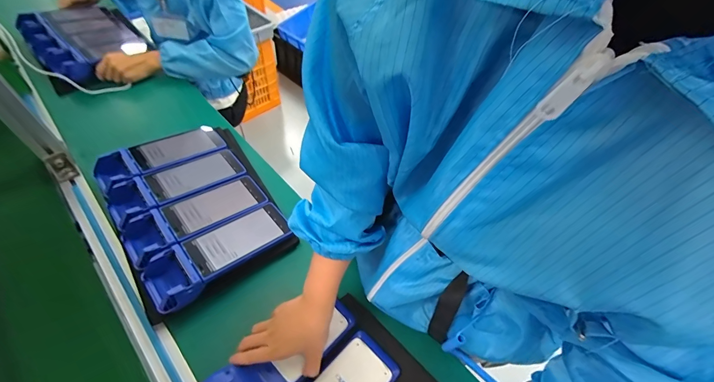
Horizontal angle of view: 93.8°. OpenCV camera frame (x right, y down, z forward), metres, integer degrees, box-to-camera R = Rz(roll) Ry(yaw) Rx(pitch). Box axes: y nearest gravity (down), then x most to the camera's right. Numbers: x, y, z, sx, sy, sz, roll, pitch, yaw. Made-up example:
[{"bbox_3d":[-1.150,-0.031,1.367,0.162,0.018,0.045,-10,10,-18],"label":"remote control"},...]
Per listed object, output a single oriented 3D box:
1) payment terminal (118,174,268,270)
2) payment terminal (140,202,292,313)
[{"bbox_3d":[-0.273,0.040,0.573,0.229,0.048,0.087,-32,59,-24],"label":"payment terminal"},{"bbox_3d":[-0.217,0.092,0.534,0.229,0.043,0.085,-35,60,-26],"label":"payment terminal"}]

